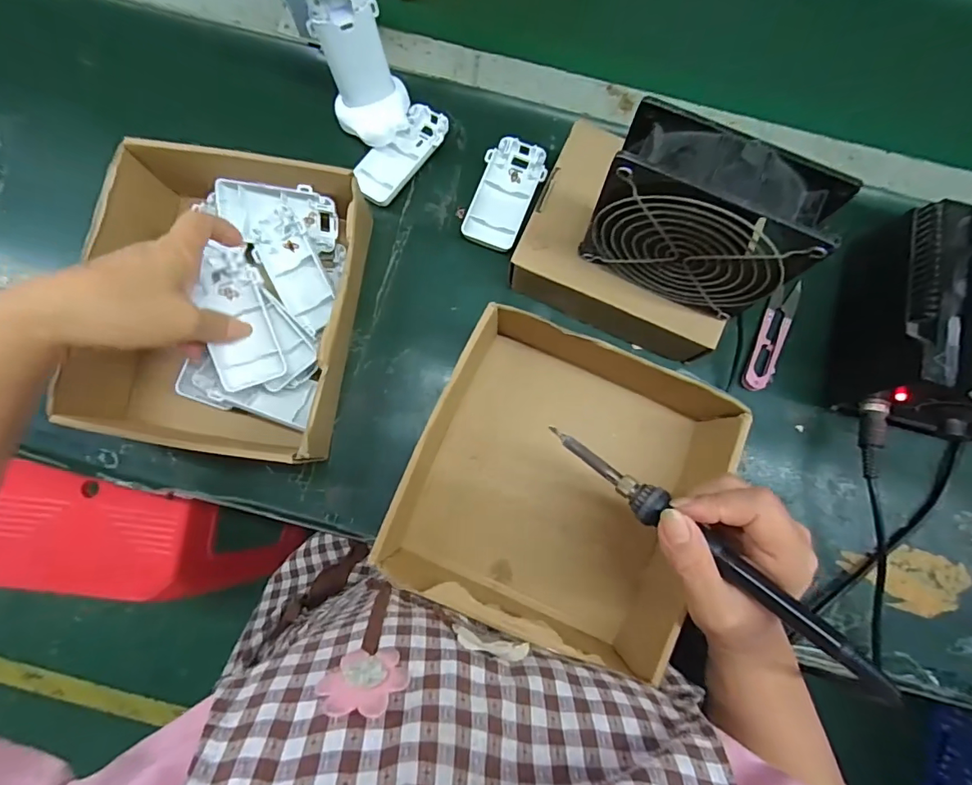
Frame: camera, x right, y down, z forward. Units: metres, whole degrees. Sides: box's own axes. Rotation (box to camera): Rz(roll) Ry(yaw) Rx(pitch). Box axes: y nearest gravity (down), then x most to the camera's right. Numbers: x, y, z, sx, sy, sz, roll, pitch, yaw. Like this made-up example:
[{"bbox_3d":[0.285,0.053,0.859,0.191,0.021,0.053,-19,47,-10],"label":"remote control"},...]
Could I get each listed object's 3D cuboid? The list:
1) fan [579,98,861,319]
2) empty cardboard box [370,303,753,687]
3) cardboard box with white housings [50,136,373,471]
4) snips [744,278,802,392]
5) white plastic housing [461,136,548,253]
[{"bbox_3d":[0.127,-0.103,0.302,0.117,0.114,0.049,23,83,3],"label":"fan"},{"bbox_3d":[0.057,0.072,0.362,0.226,0.060,0.224,22,83,3],"label":"empty cardboard box"},{"bbox_3d":[-0.194,-0.069,0.374,0.195,0.073,0.223,9,83,1],"label":"cardboard box with white housings"},{"bbox_3d":[0.239,-0.048,0.407,0.023,0.008,0.103,24,83,3],"label":"snips"},{"bbox_3d":[0.016,-0.169,0.419,0.049,0.012,0.094,24,83,3],"label":"white plastic housing"}]

